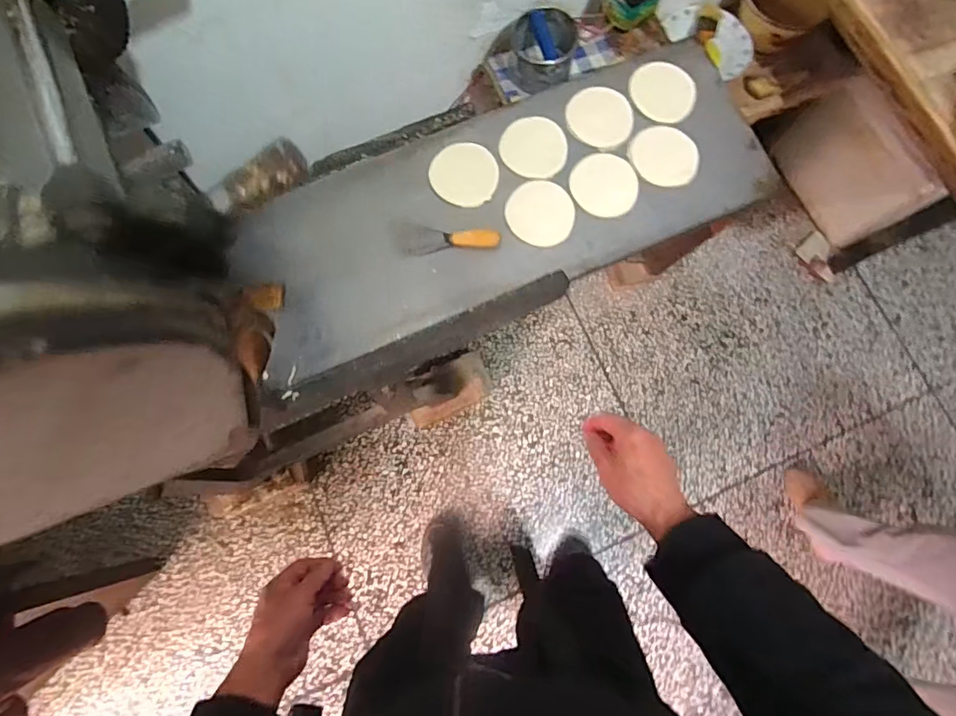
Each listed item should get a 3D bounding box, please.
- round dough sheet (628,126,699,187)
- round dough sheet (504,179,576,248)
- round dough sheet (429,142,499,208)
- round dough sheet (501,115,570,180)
[{"bbox_3d":[0.331,-0.361,0.895,0.117,0.004,0.110,-1,81,5],"label":"round dough sheet"},{"bbox_3d":[0.108,-0.253,0.877,0.117,0.004,0.114,0,85,-2],"label":"round dough sheet"},{"bbox_3d":[-0.024,-0.323,0.880,0.116,0.007,0.119,1,79,-5],"label":"round dough sheet"},{"bbox_3d":[0.099,-0.373,0.885,0.115,0.011,0.105,1,76,-2],"label":"round dough sheet"}]

